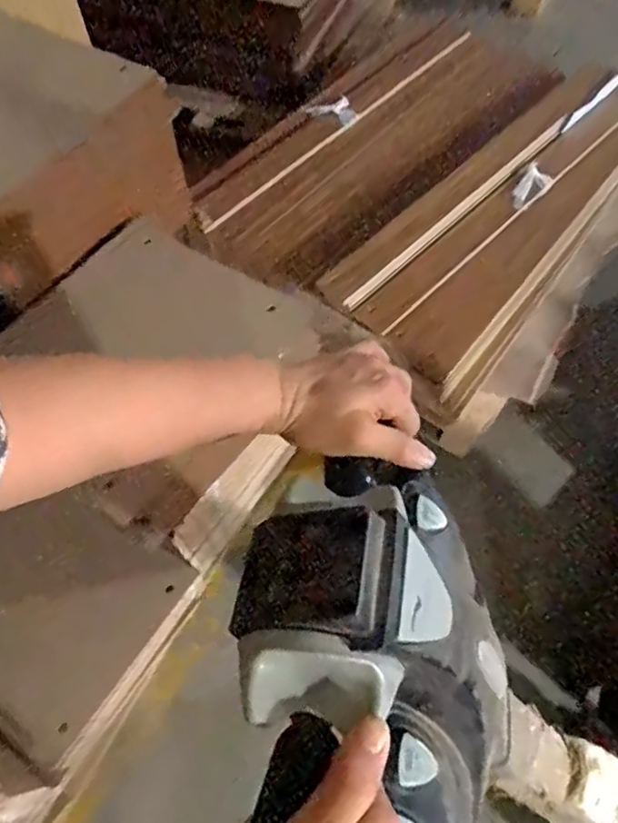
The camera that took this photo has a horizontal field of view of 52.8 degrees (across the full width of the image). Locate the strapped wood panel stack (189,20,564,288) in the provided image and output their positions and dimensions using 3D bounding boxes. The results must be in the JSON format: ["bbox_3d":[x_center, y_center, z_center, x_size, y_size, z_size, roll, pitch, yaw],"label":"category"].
[{"bbox_3d":[0.193,-0.727,1.701,0.441,0.172,1.268,36,66,18],"label":"strapped wood panel stack"}]

